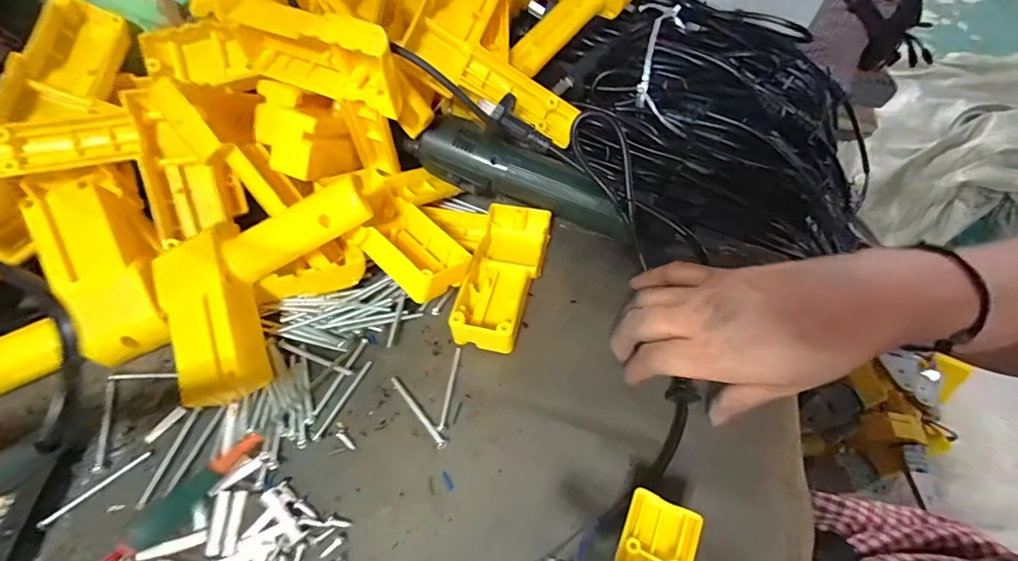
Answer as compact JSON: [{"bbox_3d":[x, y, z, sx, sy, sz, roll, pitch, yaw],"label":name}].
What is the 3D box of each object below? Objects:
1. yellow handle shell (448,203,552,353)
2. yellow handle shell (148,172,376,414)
[{"bbox_3d":[-0.004,-0.003,0.341,0.049,0.029,0.119,14,56,6],"label":"yellow handle shell"},{"bbox_3d":[-0.144,-0.002,0.292,0.143,0.032,0.105,-30,72,0],"label":"yellow handle shell"}]

